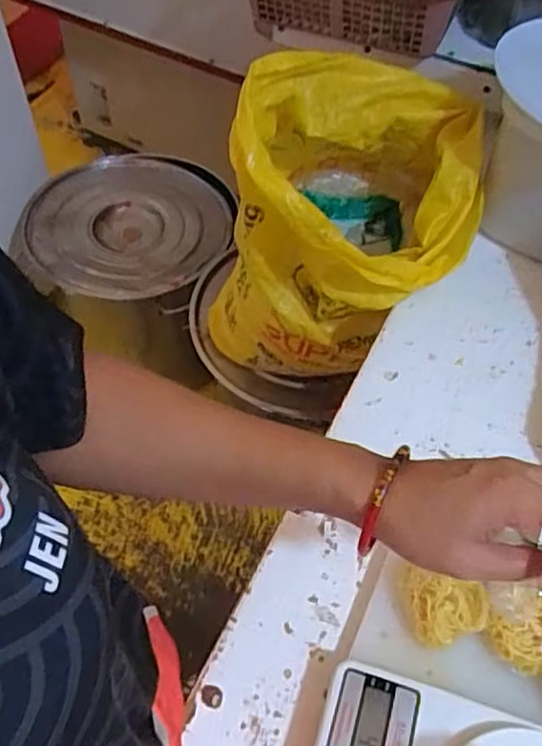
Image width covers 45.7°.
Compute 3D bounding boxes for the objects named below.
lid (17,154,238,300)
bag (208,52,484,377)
[{"bbox_3d":[-0.288,-0.305,1.324,0.400,0.045,0.402,1,56,-2],"label":"lid"},{"bbox_3d":[0.071,-0.152,0.875,0.320,0.500,0.318,0,56,-2],"label":"bag"}]

